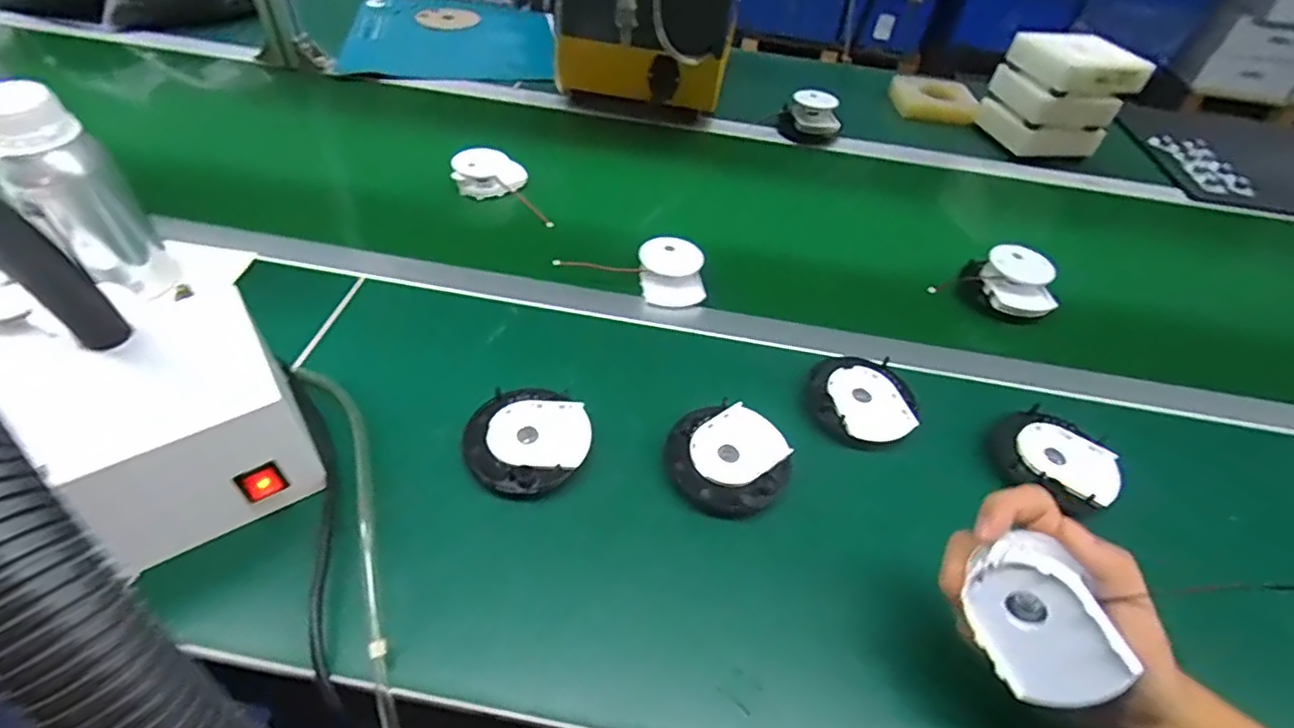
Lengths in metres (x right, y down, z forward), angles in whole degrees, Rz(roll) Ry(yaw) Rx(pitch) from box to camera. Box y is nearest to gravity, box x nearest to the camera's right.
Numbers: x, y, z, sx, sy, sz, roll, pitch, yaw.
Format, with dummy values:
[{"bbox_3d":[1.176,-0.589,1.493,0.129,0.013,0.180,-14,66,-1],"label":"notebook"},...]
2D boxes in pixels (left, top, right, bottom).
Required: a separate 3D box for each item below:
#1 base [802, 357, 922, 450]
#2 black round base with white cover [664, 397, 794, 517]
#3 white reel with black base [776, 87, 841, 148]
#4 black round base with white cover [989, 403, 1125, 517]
[{"bbox_3d":[0.187,0.030,0.532,0.094,0.025,0.093,3,46,-3],"label":"base"},{"bbox_3d":[0.064,0.073,0.475,0.089,0.023,0.091,3,46,-3],"label":"black round base with white cover"},{"bbox_3d":[0.246,-0.373,0.917,0.094,0.059,0.072,12,46,6],"label":"white reel with black base"},{"bbox_3d":[0.339,0.079,0.508,0.078,0.023,0.092,-31,56,-31],"label":"black round base with white cover"}]

